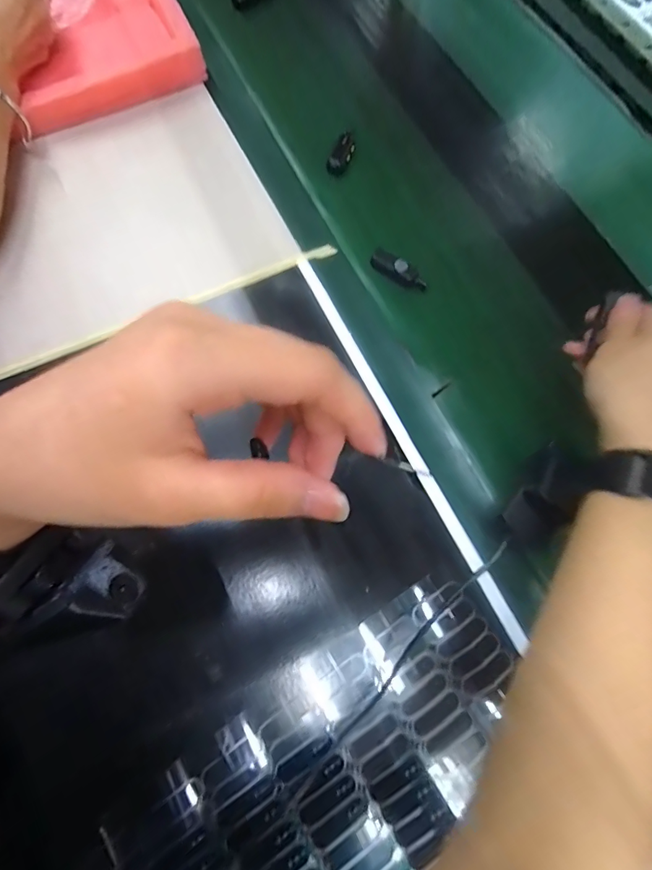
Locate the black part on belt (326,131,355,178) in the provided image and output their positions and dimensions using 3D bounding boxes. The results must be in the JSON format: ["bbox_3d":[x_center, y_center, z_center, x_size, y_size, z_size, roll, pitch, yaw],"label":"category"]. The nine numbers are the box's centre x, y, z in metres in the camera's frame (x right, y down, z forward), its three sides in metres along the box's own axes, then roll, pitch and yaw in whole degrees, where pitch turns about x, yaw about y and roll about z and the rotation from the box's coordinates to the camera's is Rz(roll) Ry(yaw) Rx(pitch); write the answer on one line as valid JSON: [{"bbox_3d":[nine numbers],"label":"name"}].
[{"bbox_3d":[0.018,-0.287,0.445,0.018,0.013,0.053,21,70,5],"label":"black part on belt"}]

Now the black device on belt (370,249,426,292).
[{"bbox_3d":[0.067,-0.150,0.401,0.054,0.023,0.014,36,72,11],"label":"black device on belt"}]

